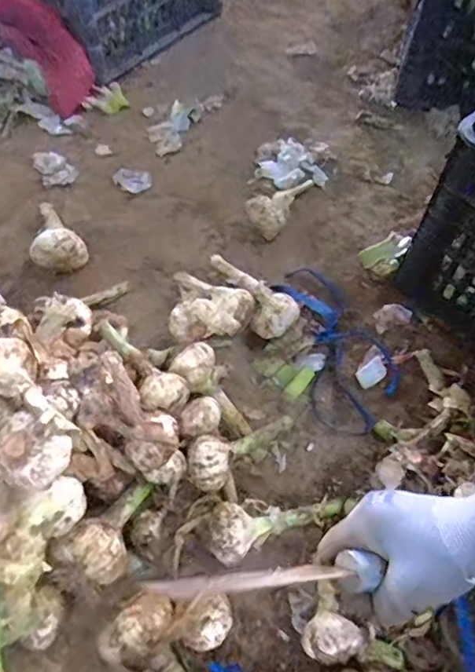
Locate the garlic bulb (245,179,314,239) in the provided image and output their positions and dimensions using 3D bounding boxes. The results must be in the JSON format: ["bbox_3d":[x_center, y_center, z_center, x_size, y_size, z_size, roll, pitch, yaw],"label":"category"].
[{"bbox_3d":[0.063,-0.172,0.682,0.047,0.036,0.132,35,50,15],"label":"garlic bulb"}]

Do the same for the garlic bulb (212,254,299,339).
[{"bbox_3d":[0.020,-0.051,0.610,0.047,0.052,0.126,-23,65,-15],"label":"garlic bulb"}]

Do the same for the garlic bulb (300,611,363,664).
[{"bbox_3d":[0.074,0.247,0.442,0.044,0.043,0.035,-17,62,-14],"label":"garlic bulb"}]

